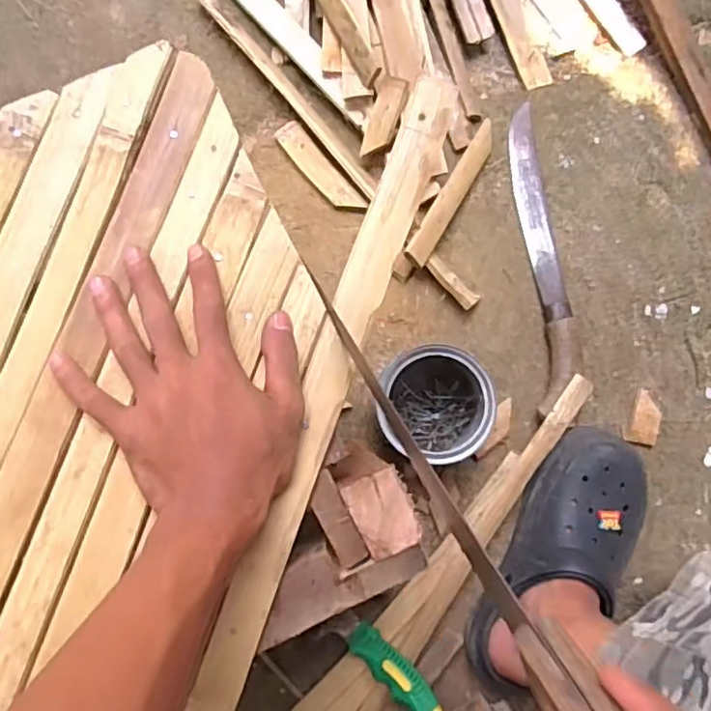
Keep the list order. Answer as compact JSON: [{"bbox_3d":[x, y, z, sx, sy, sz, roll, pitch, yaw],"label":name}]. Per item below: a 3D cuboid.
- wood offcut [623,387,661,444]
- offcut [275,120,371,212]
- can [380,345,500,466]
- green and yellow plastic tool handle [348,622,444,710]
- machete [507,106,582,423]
[{"bbox_3d":[0.316,0.069,0.697,0.034,0.012,0.058,20,84,0],"label":"wood offcut"},{"bbox_3d":[-0.040,-0.204,0.709,0.029,0.014,0.125,-38,87,-5],"label":"offcut"},{"bbox_3d":[0.075,0.047,0.627,0.092,0.121,0.098,0,85,-2],"label":"can"},{"bbox_3d":[0.041,0.315,0.623,0.037,0.028,0.117,-43,67,-5],"label":"green and yellow plastic tool handle"},{"bbox_3d":[0.207,-0.109,0.699,0.049,0.030,0.337,-3,85,-2],"label":"machete"}]

